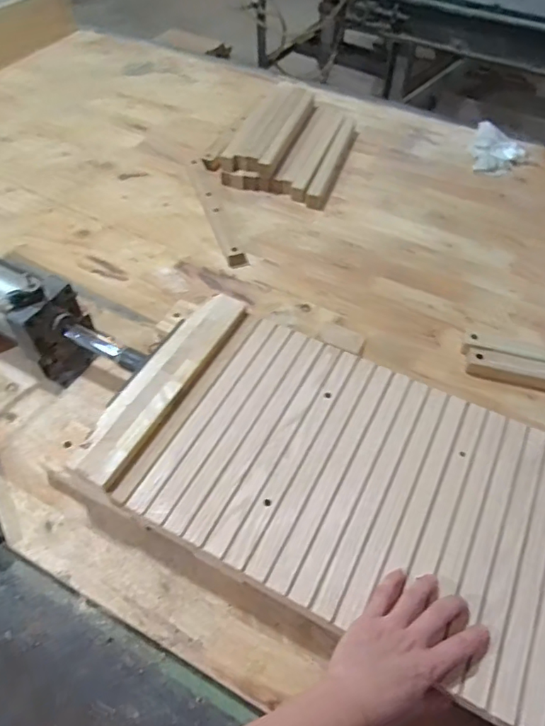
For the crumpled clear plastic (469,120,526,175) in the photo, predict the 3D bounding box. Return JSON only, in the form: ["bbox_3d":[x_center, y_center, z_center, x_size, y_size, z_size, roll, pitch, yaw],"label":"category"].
[{"bbox_3d":[0.485,-0.467,1.124,0.121,0.052,0.110,29,57,20],"label":"crumpled clear plastic"}]

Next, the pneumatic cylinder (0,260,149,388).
[{"bbox_3d":[-0.386,-0.088,0.759,0.465,0.124,0.116,26,56,18],"label":"pneumatic cylinder"}]

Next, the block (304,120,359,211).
[{"bbox_3d":[0.135,-0.442,1.102,0.039,0.047,0.323,16,53,11],"label":"block"}]

